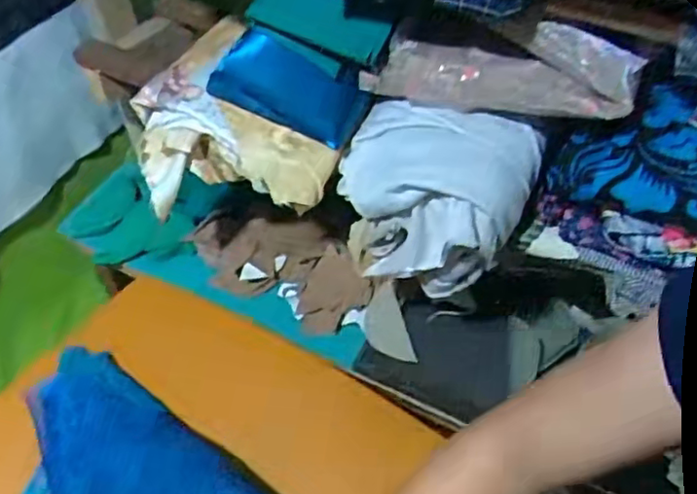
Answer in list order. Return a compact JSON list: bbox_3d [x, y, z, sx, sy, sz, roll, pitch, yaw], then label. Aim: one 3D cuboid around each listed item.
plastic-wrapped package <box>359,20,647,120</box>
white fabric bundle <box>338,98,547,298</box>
[{"bbox_3d":[0.123,-0.160,0.566,0.244,0.081,0.057,8,50,23],"label":"plastic-wrapped package"},{"bbox_3d":[0.078,-0.035,0.644,0.190,0.176,0.124,14,52,11],"label":"white fabric bundle"}]

